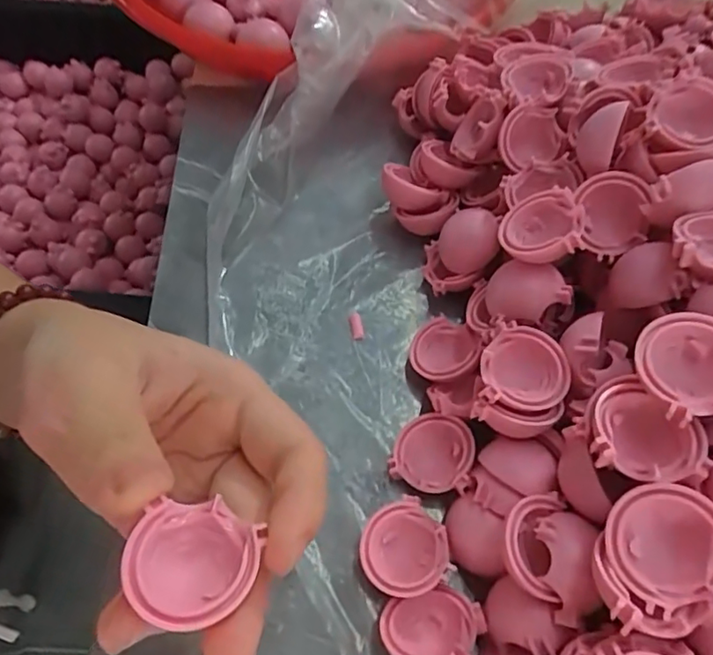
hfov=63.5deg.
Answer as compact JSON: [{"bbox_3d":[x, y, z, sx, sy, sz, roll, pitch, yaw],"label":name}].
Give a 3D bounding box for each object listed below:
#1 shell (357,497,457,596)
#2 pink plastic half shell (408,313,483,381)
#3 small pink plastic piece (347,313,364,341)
[{"bbox_3d":[0.016,0.076,0.196,0.028,0.016,0.029,1,60,-1],"label":"shell"},{"bbox_3d":[0.036,0.009,0.234,0.029,0.012,0.029,-4,44,17],"label":"pink plastic half shell"},{"bbox_3d":[0.000,0.000,0.248,0.006,0.004,0.013,-8,61,-6],"label":"small pink plastic piece"}]

